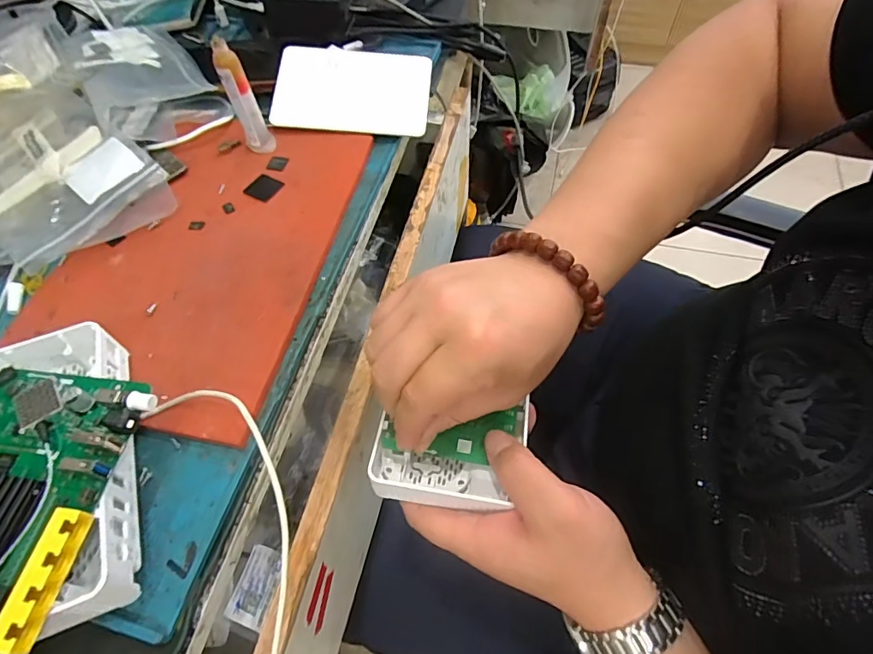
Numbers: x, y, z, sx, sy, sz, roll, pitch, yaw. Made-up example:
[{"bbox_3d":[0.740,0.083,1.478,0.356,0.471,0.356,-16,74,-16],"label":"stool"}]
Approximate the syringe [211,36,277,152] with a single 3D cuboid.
[{"bbox_3d":[-0.155,-0.182,0.392,0.021,0.090,0.014,-22,61,-10],"label":"syringe"}]

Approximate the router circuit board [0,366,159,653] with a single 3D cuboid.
[{"bbox_3d":[-0.212,0.087,0.234,0.099,0.016,0.145,6,60,6],"label":"router circuit board"}]

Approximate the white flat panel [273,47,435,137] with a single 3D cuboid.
[{"bbox_3d":[-0.079,-0.221,0.450,0.148,0.006,0.096,7,69,7],"label":"white flat panel"}]

